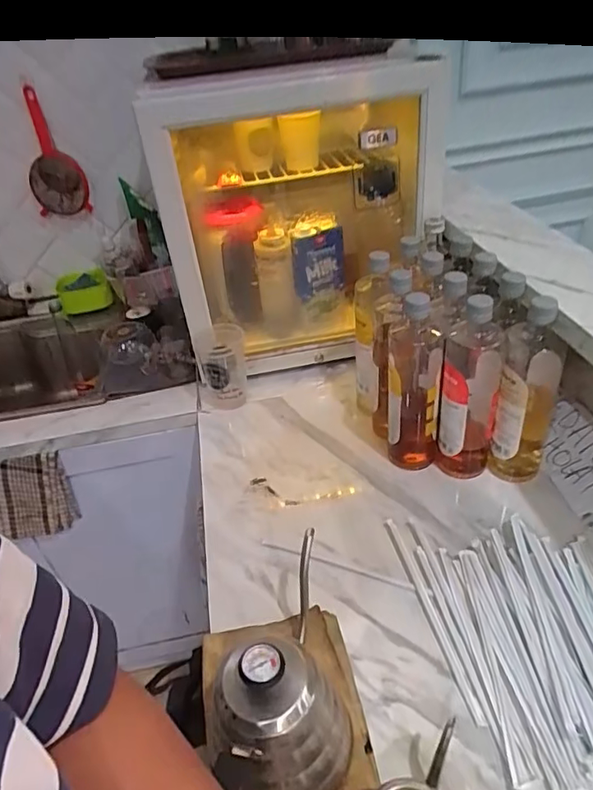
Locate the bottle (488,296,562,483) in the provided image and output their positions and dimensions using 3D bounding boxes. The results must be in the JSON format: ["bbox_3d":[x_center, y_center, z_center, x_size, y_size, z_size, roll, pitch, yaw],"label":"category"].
[{"bbox_3d":[0.304,0.000,0.708,0.069,0.262,0.073,11,40,23],"label":"bottle"}]

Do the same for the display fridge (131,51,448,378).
[{"bbox_3d":[-0.005,-0.344,1.003,0.444,0.454,0.388,-8,37,-1],"label":"display fridge"}]

